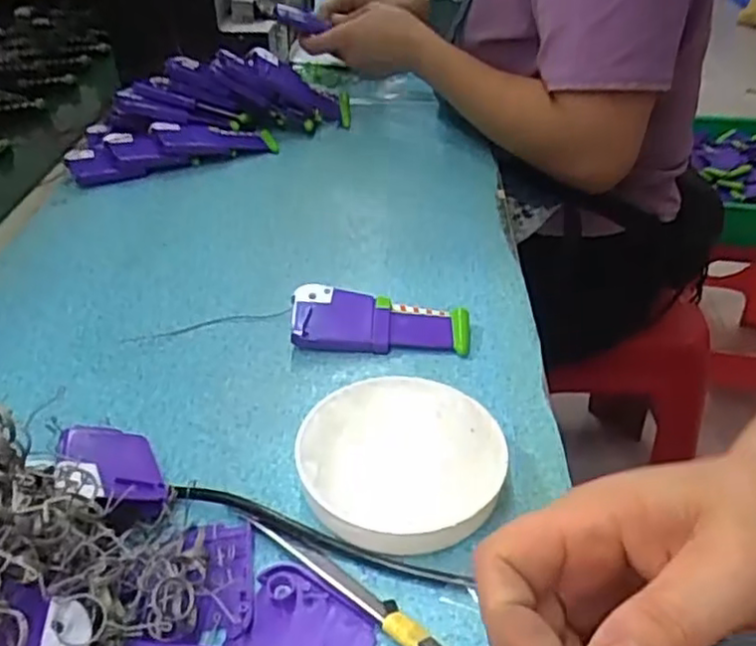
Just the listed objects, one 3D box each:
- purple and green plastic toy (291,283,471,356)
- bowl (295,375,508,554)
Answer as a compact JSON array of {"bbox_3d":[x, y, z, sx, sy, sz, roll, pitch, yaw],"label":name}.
[{"bbox_3d":[0.003,-0.002,0.476,0.120,0.023,0.047,-1,38,0],"label":"purple and green plastic toy"},{"bbox_3d":[0.012,0.073,0.366,0.106,0.027,0.098,0,38,0],"label":"bowl"}]

